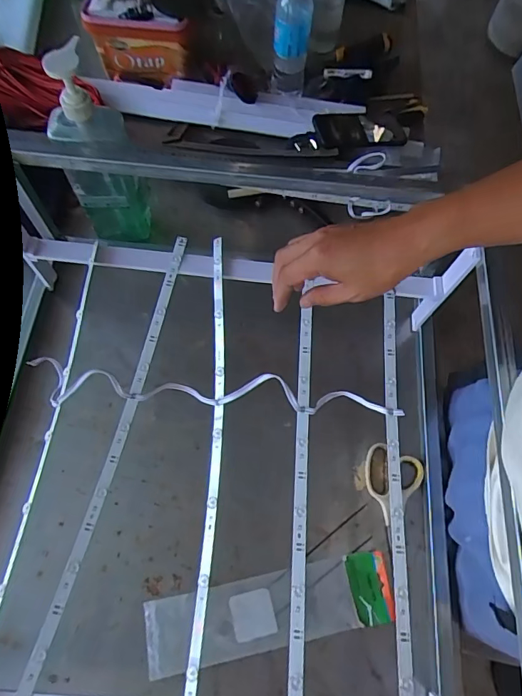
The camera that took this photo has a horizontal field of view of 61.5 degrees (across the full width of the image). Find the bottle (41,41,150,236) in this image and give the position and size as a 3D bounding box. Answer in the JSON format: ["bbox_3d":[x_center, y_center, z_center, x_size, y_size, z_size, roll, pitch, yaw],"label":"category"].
[{"bbox_3d":[-0.212,-0.250,0.589,0.073,0.276,0.085,33,70,10],"label":"bottle"}]

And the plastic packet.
[{"bbox_3d":[0.014,0.314,0.525,0.296,0.010,0.079,-9,68,-8],"label":"plastic packet"}]

